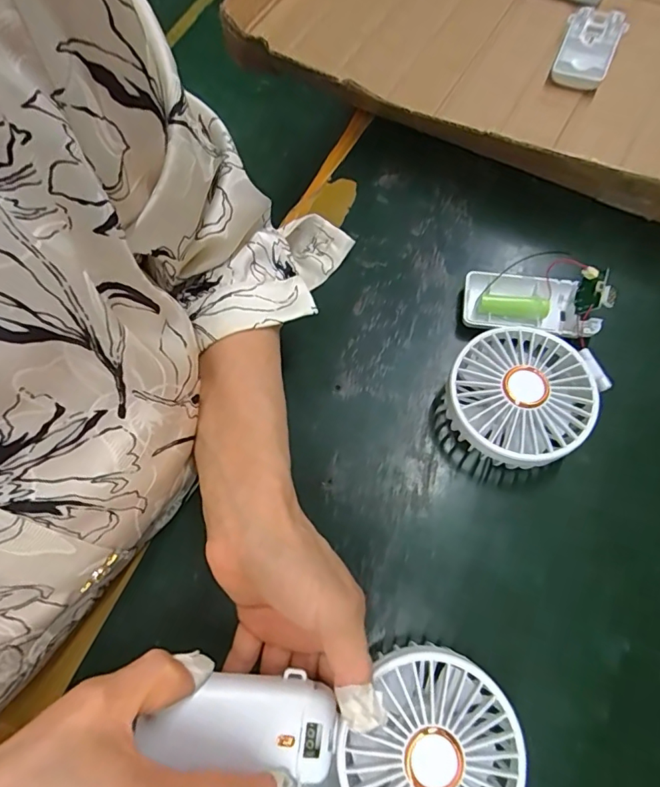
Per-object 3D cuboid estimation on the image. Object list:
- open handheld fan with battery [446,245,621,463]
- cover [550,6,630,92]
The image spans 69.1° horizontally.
[{"bbox_3d":[0.131,-0.026,0.319,0.094,0.044,0.161,14,69,8],"label":"open handheld fan with battery"},{"bbox_3d":[0.232,-0.312,0.434,0.048,0.021,0.091,26,71,13],"label":"cover"}]

